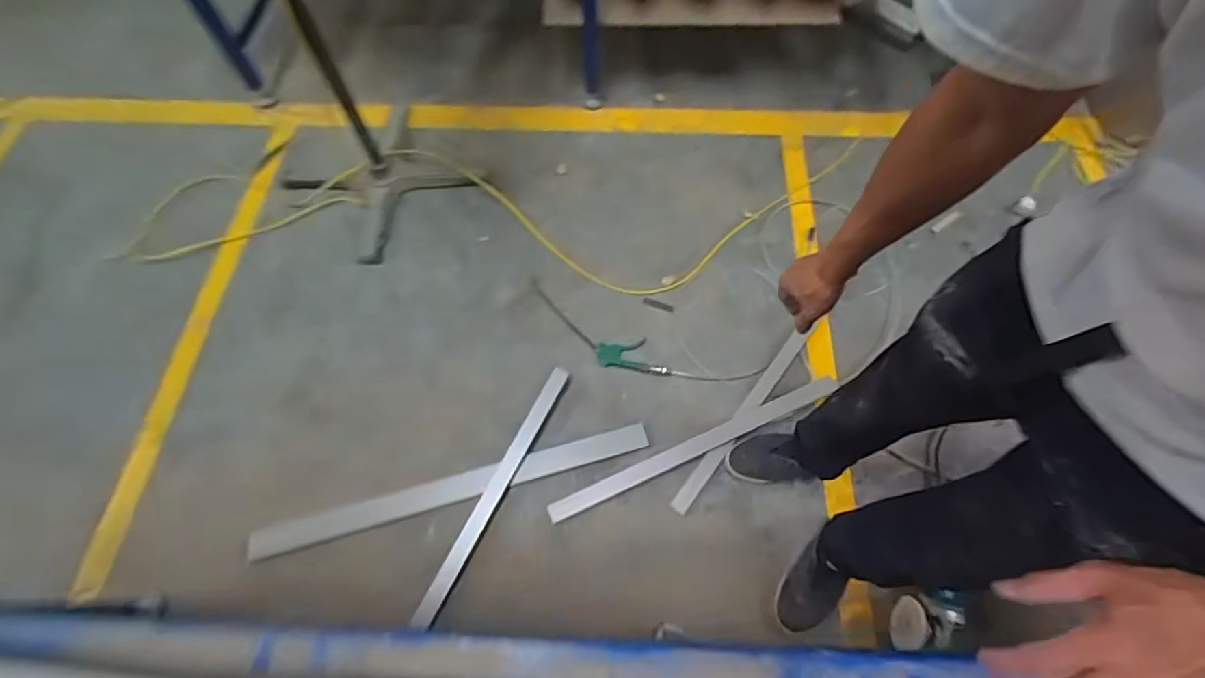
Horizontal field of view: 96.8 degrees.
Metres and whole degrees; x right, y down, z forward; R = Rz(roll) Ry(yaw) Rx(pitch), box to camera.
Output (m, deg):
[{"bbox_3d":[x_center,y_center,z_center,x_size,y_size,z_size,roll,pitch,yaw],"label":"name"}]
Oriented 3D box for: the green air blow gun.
[{"bbox_3d":[-0.025,-0.024,1.343,0.434,0.038,0.111,34,69,16],"label":"green air blow gun"}]

